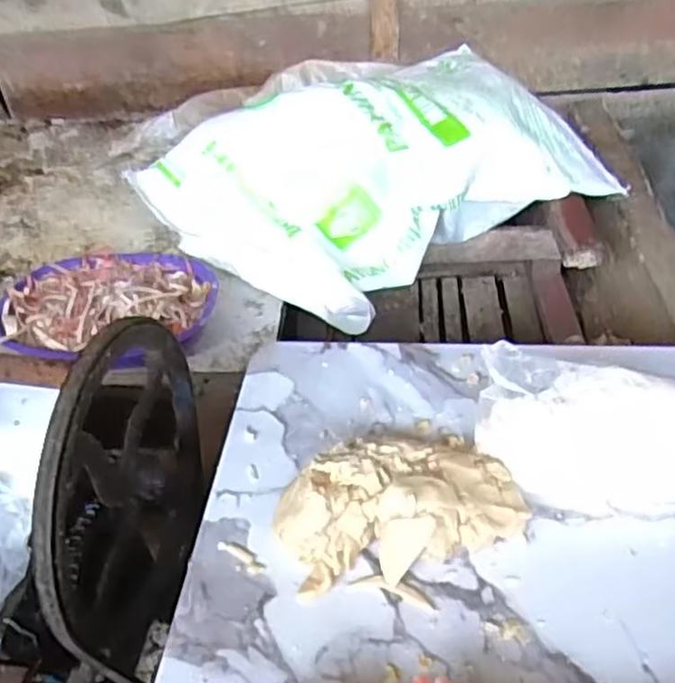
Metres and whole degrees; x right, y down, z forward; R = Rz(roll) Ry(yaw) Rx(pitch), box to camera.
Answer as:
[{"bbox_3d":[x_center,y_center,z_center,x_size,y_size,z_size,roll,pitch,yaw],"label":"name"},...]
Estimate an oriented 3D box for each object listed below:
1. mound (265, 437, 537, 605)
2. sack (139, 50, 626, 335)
[{"bbox_3d":[0.043,0.115,0.496,0.168,0.060,0.106,-20,46,-17],"label":"mound"},{"bbox_3d":[0.074,-0.269,1.101,0.659,0.205,0.412,-28,49,-23],"label":"sack"}]

